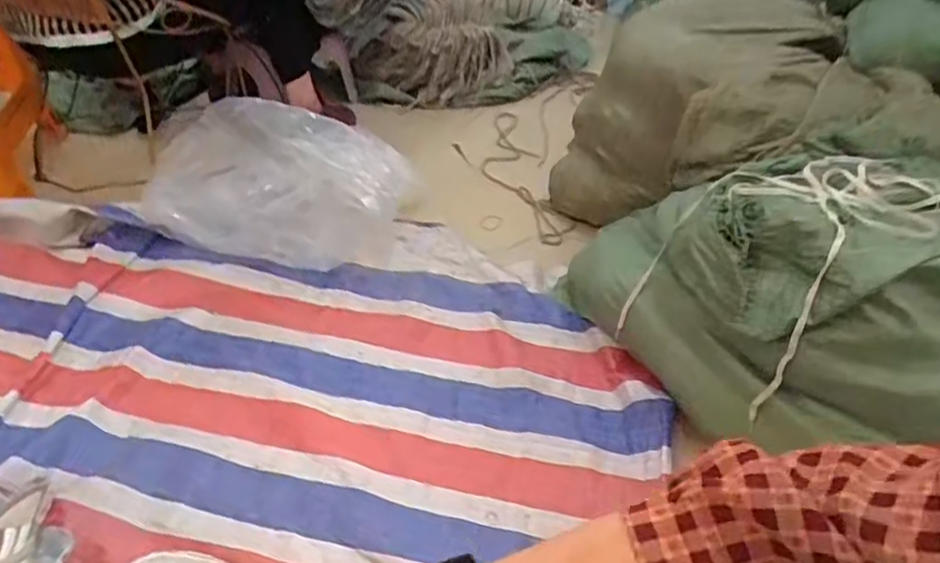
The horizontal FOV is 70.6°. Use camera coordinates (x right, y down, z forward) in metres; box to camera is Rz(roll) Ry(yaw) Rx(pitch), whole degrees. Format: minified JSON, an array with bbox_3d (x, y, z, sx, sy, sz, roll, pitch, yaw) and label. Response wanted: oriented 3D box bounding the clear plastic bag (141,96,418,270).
[{"bbox_3d":[-0.382,-0.177,1.239,0.521,0.235,0.205,9,40,6],"label":"clear plastic bag"}]

